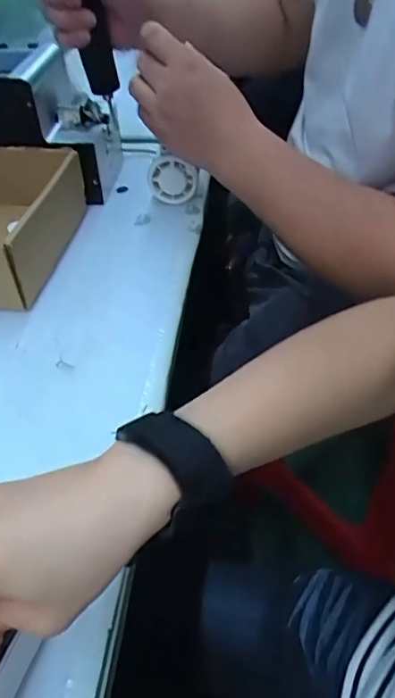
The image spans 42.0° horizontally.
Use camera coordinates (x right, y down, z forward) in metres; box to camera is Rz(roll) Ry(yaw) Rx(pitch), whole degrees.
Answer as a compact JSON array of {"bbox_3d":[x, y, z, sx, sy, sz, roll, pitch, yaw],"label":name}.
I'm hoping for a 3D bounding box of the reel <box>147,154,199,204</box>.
[{"bbox_3d":[-0.031,-0.195,0.591,0.060,0.050,0.020,14,47,16],"label":"reel"}]

